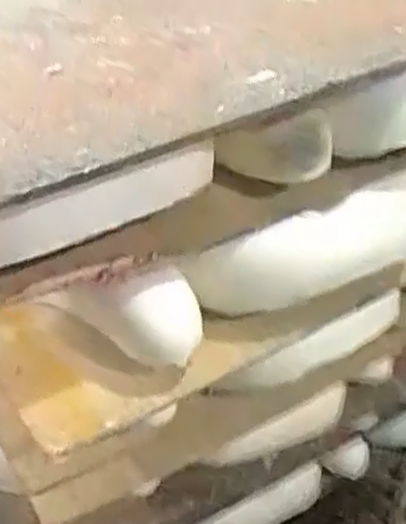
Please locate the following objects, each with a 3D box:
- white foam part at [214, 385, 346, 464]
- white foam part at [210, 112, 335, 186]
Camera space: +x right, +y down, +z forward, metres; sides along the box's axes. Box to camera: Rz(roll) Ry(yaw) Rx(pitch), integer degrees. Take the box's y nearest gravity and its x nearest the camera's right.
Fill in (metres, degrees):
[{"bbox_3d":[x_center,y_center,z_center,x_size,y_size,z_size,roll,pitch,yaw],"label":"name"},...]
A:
[{"bbox_3d":[0.076,0.153,0.725,0.153,0.064,0.014,-24,44,-26],"label":"white foam part"},{"bbox_3d":[0.045,-0.070,0.508,0.087,0.042,0.018,-2,31,41],"label":"white foam part"}]

